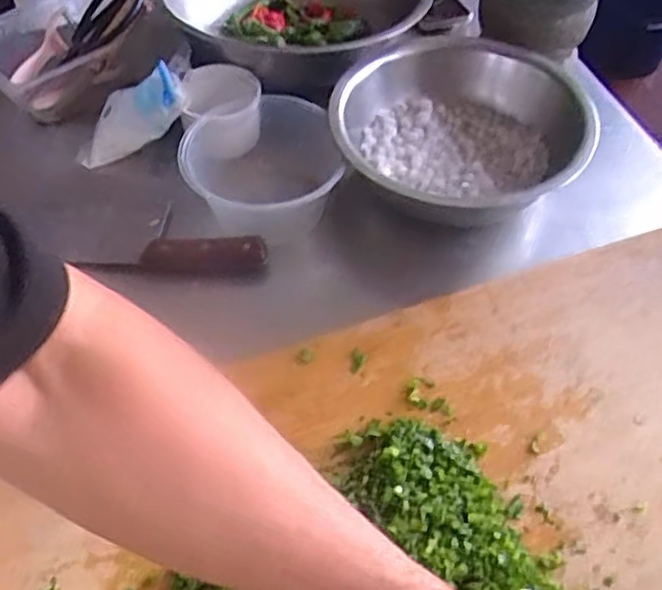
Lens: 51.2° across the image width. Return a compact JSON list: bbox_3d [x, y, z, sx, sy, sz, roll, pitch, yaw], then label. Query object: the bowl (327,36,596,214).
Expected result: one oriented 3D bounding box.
[{"bbox_3d":[0.141,-0.172,0.746,0.245,0.090,0.269,0,52,0],"label":"bowl"}]

